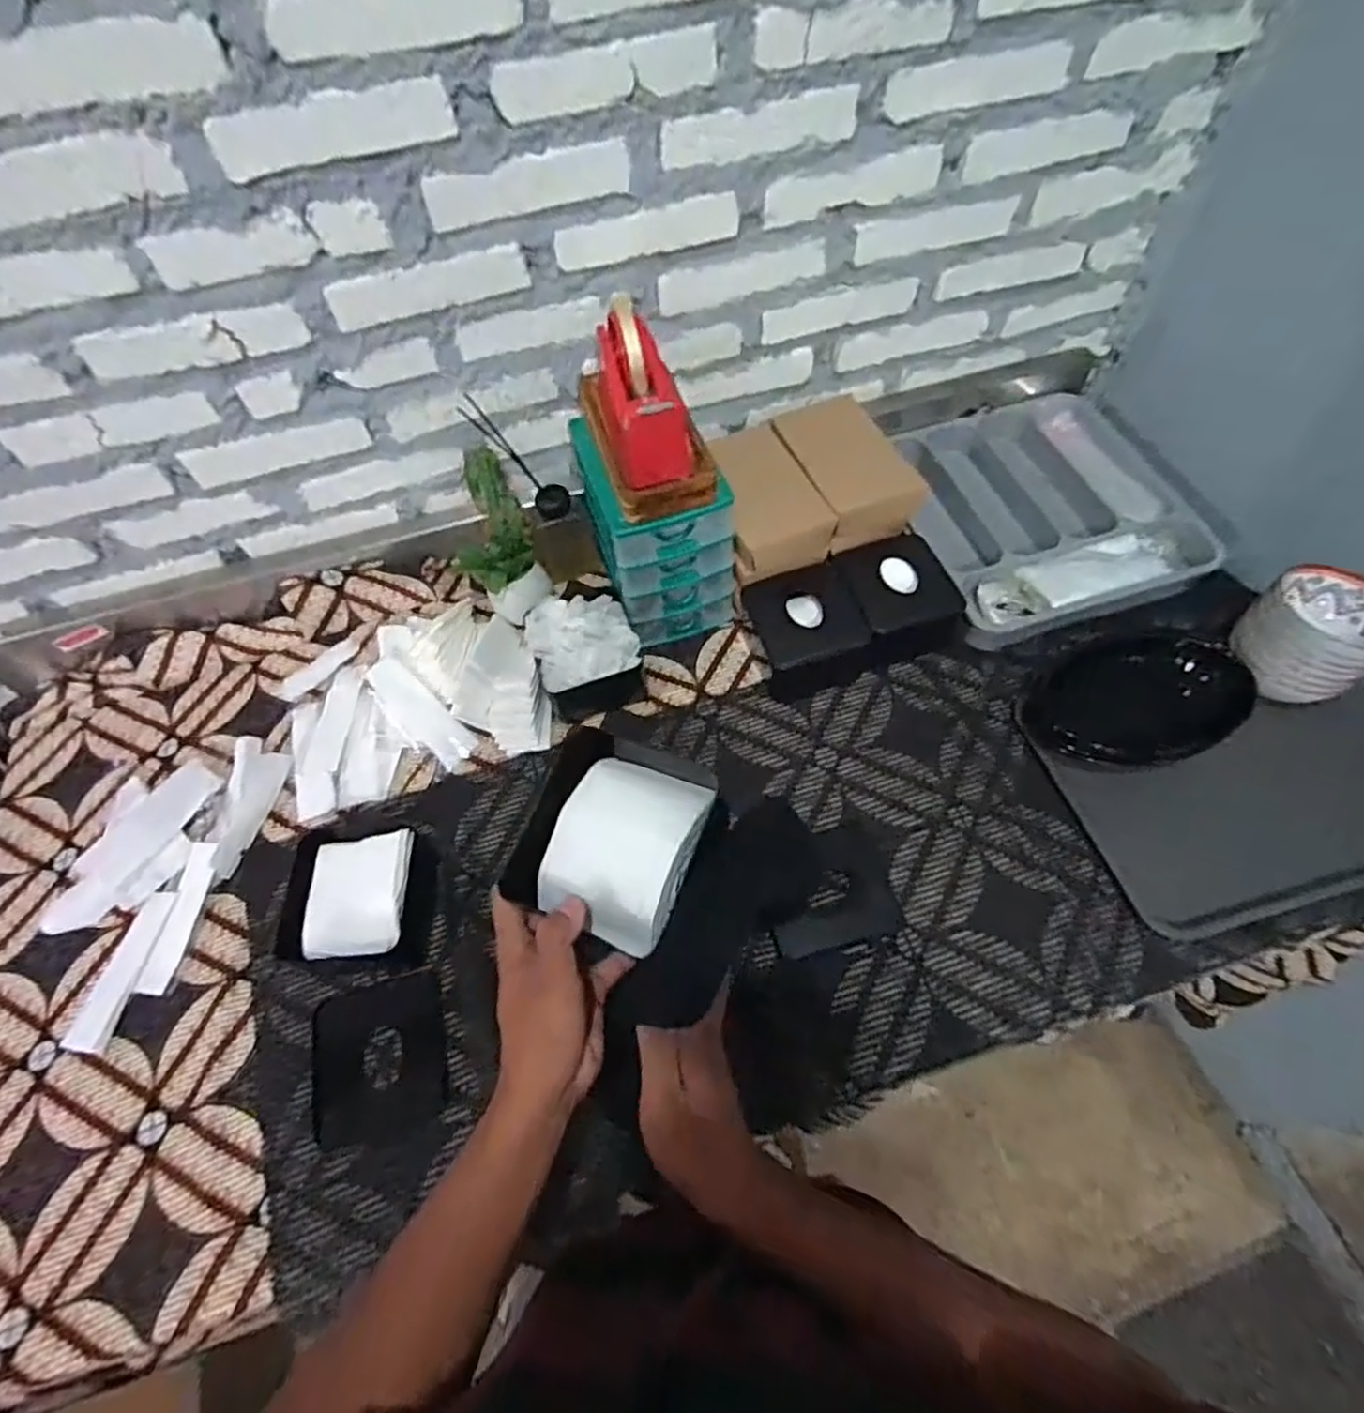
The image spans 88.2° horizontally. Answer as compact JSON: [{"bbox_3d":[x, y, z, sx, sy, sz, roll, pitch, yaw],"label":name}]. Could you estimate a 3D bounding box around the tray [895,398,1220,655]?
[{"bbox_3d":[0.466,-0.267,0.921,0.337,0.046,0.380,-11,59,-2],"label":"tray"}]

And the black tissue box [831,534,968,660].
[{"bbox_3d":[0.251,-0.124,0.837,0.120,0.092,0.117,-15,60,-5],"label":"black tissue box"}]

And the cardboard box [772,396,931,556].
[{"bbox_3d":[0.196,-0.288,0.860,0.115,0.067,0.183,-21,60,-8],"label":"cardboard box"}]

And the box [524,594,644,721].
[{"bbox_3d":[-0.115,-0.067,0.820,0.116,0.085,0.125,-21,60,-8],"label":"box"}]

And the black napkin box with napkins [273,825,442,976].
[{"bbox_3d":[-0.318,0.187,0.696,0.120,0.077,0.131,-5,59,1],"label":"black napkin box with napkins"}]

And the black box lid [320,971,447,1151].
[{"bbox_3d":[-0.278,0.324,0.651,0.118,0.011,0.126,-14,59,-4],"label":"black box lid"}]

